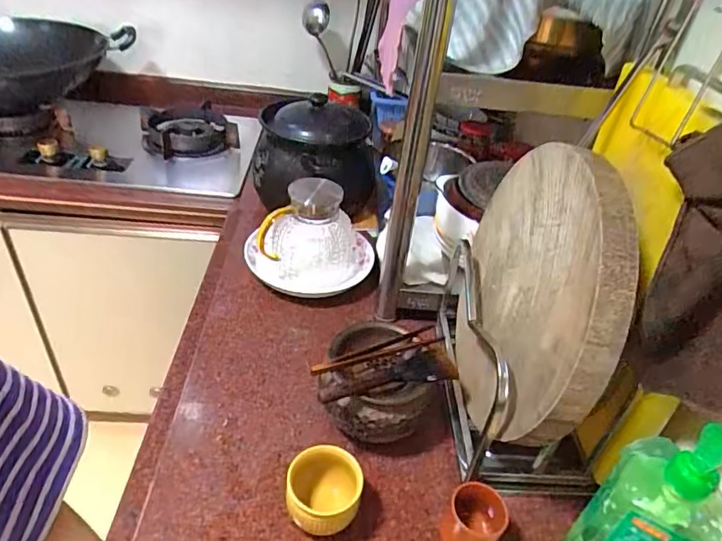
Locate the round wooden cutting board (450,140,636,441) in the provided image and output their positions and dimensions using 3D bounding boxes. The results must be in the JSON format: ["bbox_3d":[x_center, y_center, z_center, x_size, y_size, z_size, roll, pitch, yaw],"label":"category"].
[{"bbox_3d":[0.180,0.030,0.576,0.047,0.313,0.295,8,56,-9],"label":"round wooden cutting board"}]

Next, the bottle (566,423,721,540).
[{"bbox_3d":[0.267,0.234,0.478,0.092,0.260,0.071,29,43,26],"label":"bottle"}]

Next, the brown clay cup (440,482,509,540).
[{"bbox_3d":[0.121,0.272,0.555,0.059,0.076,0.049,33,44,29],"label":"brown clay cup"}]

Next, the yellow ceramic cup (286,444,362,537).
[{"bbox_3d":[-0.042,0.247,0.568,0.078,0.066,0.075,5,38,-4],"label":"yellow ceramic cup"}]

